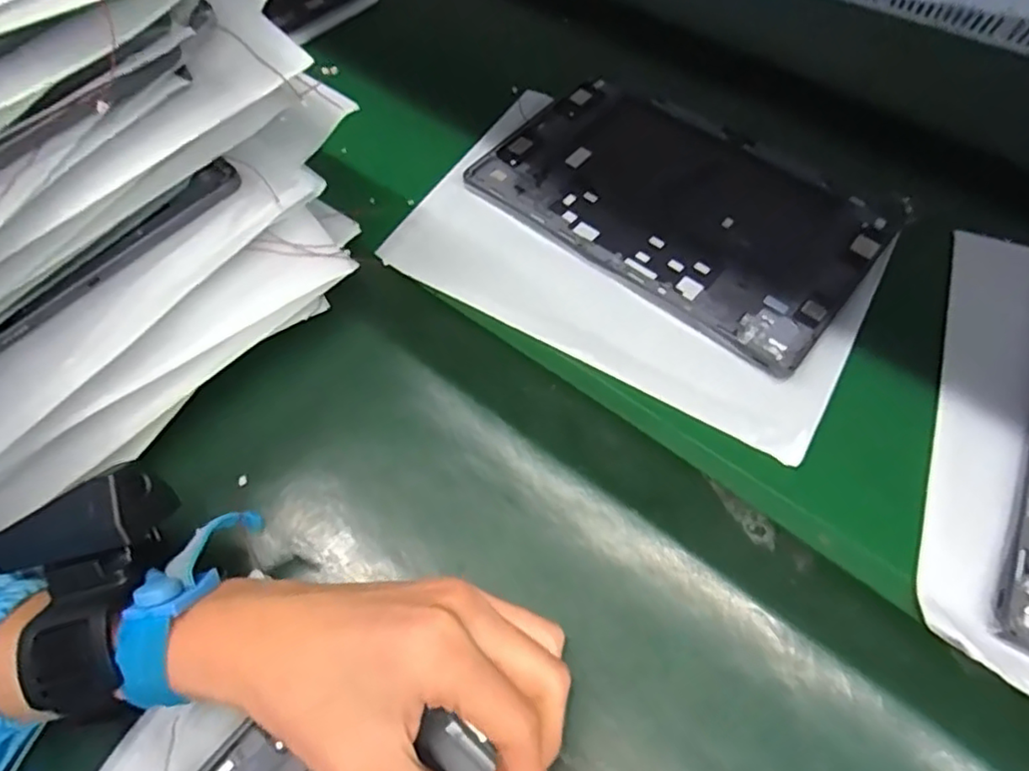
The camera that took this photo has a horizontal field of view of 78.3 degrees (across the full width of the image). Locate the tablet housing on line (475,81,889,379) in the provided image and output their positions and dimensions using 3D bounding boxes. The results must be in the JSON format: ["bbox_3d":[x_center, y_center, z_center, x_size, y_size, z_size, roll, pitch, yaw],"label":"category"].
[{"bbox_3d":[0.111,-0.126,0.432,0.249,0.006,0.152,36,67,20],"label":"tablet housing on line"}]

